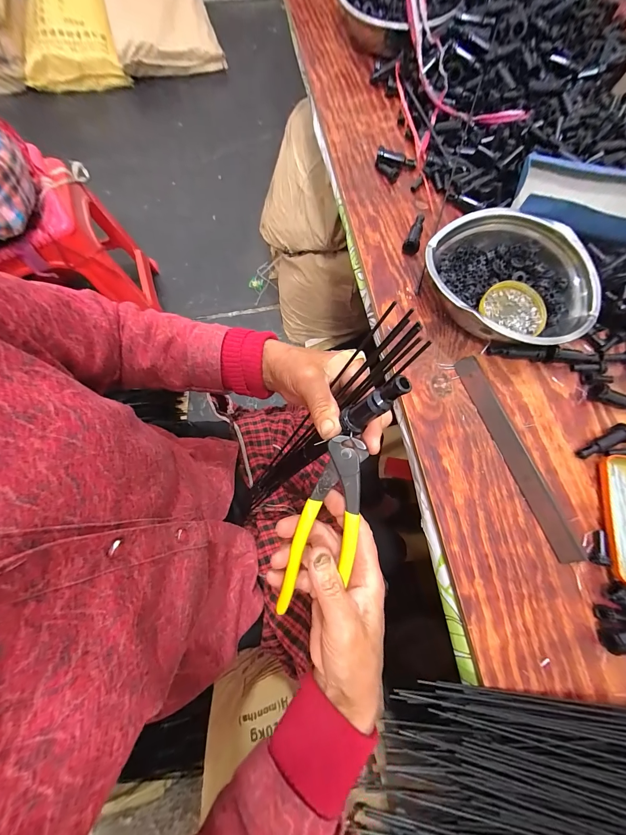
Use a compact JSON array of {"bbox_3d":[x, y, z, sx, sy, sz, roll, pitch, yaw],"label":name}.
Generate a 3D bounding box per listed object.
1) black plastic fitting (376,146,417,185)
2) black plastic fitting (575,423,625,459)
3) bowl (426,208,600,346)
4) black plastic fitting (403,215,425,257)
[{"bbox_3d":[0.133,-0.409,0.516,0.064,0.022,0.044,15,75,3],"label":"black plastic fitting"},{"bbox_3d":[0.364,0.031,0.396,0.069,0.019,0.022,-23,76,-7],"label":"black plastic fitting"},{"bbox_3d":[0.254,-0.176,0.423,0.204,0.069,0.187,0,75,-1],"label":"bowl"},{"bbox_3d":[0.155,-0.276,0.480,0.022,0.017,0.070,21,76,5],"label":"black plastic fitting"}]

